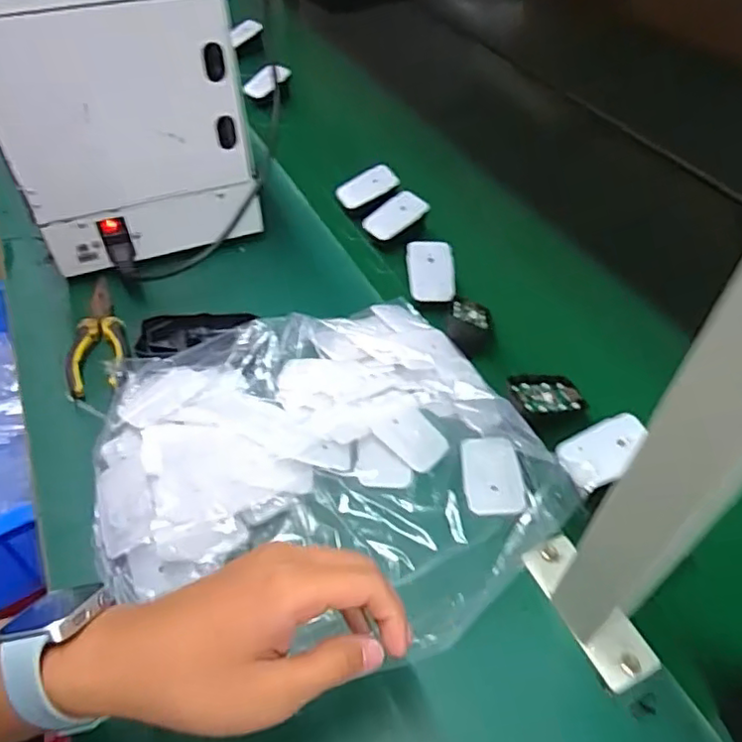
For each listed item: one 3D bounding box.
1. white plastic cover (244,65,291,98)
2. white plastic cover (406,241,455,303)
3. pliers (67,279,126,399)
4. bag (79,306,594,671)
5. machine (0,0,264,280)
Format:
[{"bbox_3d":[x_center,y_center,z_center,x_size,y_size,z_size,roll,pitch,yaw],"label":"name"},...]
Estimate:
[{"bbox_3d":[-0.158,-0.438,0.916,0.070,0.030,0.011,-36,34,6],"label":"white plastic cover"},{"bbox_3d":[0.061,-0.102,0.615,0.047,0.011,0.066,-2,76,-5],"label":"white plastic cover"},{"bbox_3d":[-0.258,-0.037,0.562,0.052,0.020,0.140,-15,51,-14],"label":"pliers"},{"bbox_3d":[-0.038,0.071,0.464,0.321,0.043,0.287,-19,54,-15],"label":"bag"},{"bbox_3d":[-0.234,-0.249,0.590,0.209,0.283,0.149,-13,50,-12],"label":"machine"}]

